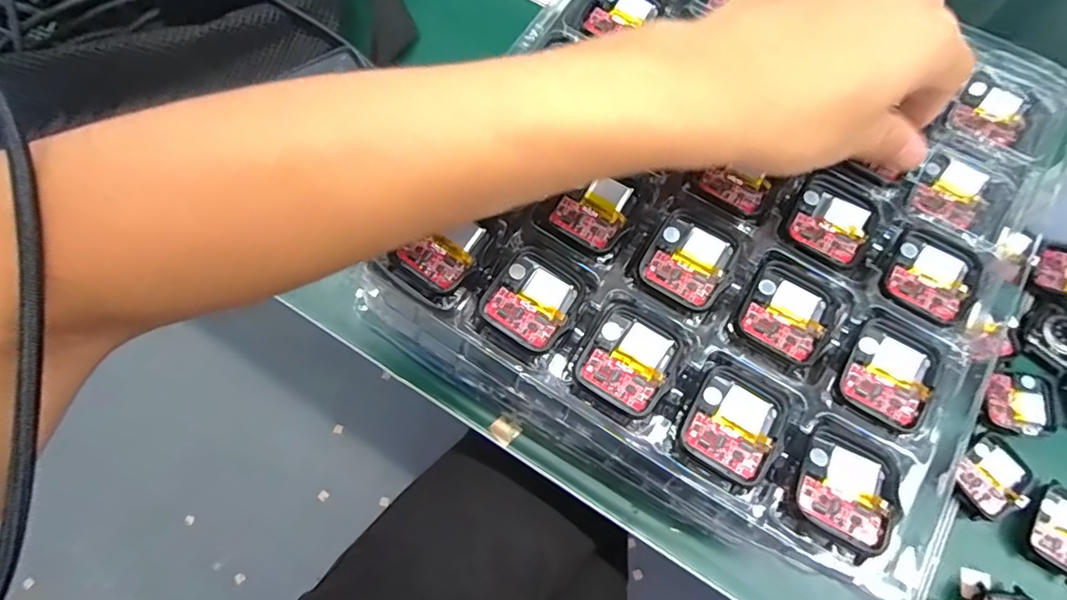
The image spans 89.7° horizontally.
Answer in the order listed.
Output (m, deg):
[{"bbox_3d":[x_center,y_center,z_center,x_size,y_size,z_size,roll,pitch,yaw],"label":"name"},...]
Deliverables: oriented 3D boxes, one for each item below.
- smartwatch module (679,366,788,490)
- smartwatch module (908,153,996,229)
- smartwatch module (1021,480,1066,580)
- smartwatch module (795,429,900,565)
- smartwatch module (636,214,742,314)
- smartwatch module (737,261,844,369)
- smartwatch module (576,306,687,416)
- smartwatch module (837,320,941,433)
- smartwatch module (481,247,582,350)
[{"bbox_3d":[0.082,0.051,0.221,0.035,0.007,0.040,30,74,10],"label":"smartwatch module"},{"bbox_3d":[0.211,-0.054,0.271,0.033,0.008,0.041,30,74,10],"label":"smartwatch module"},{"bbox_3d":[0.291,0.127,0.295,0.039,0.011,0.045,32,77,9],"label":"smartwatch module"},{"bbox_3d":[0.123,0.075,0.210,0.036,0.011,0.038,37,75,12],"label":"smartwatch module"},{"bbox_3d":[0.071,-0.018,0.243,0.036,0.006,0.040,30,74,10],"label":"smartwatch module"},{"bbox_3d":[0.112,0.005,0.235,0.037,0.005,0.042,32,74,10],"label":"smartwatch module"},{"bbox_3d":[0.041,0.025,0.227,0.036,0.006,0.040,30,74,10],"label":"smartwatch module"},{"bbox_3d":[0.152,0.031,0.229,0.034,0.005,0.041,30,74,10],"label":"smartwatch module"},{"bbox_3d":[0.001,0.000,0.235,0.036,0.011,0.039,31,74,10],"label":"smartwatch module"}]

